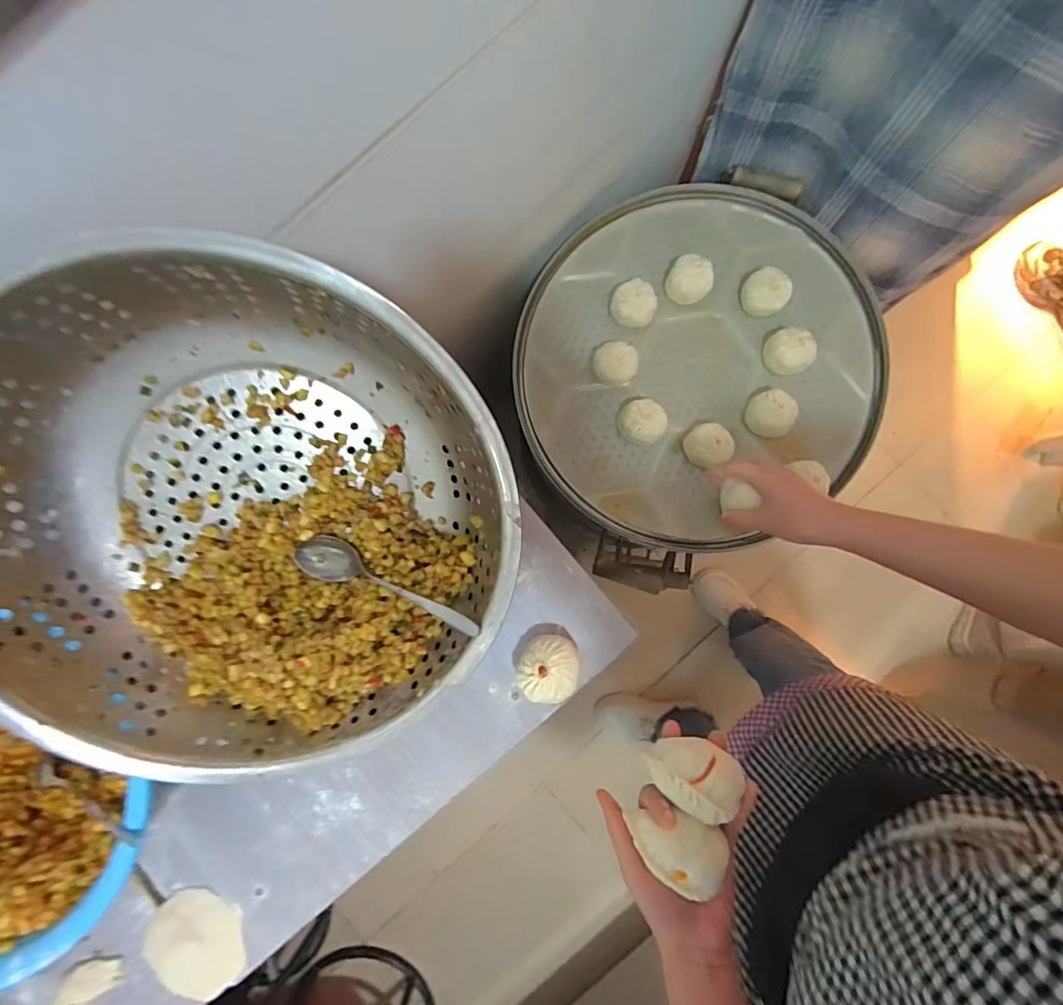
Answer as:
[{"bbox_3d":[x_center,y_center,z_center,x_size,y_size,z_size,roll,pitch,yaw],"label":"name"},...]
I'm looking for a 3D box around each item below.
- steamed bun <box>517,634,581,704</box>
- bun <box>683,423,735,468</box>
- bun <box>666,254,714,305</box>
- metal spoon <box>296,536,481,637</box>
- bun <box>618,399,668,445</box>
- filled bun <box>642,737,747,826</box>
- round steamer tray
[{"bbox_3d":[0.019,0.162,0.504,0.057,0.050,0.058,0,91,8],"label":"steamed bun"},{"bbox_3d":[0.255,-0.083,0.724,0.062,0.039,0.061,0,91,8],"label":"bun"},{"bbox_3d":[0.230,-0.326,0.733,0.066,0.047,0.064,0,91,8],"label":"bun"},{"bbox_3d":[-0.125,0.070,0.445,0.179,0.034,0.039,17,93,7],"label":"metal spoon"},{"bbox_3d":[0.163,-0.119,0.738,0.070,0.047,0.067,0,91,8],"label":"bun"},{"bbox_3d":[0.131,0.217,0.402,0.069,0.025,0.049,23,94,7],"label":"filled bun"},{"bbox_3d":[0.242,-0.215,0.748,0.525,0.082,0.498,0,91,8],"label":"round steamer tray"}]

